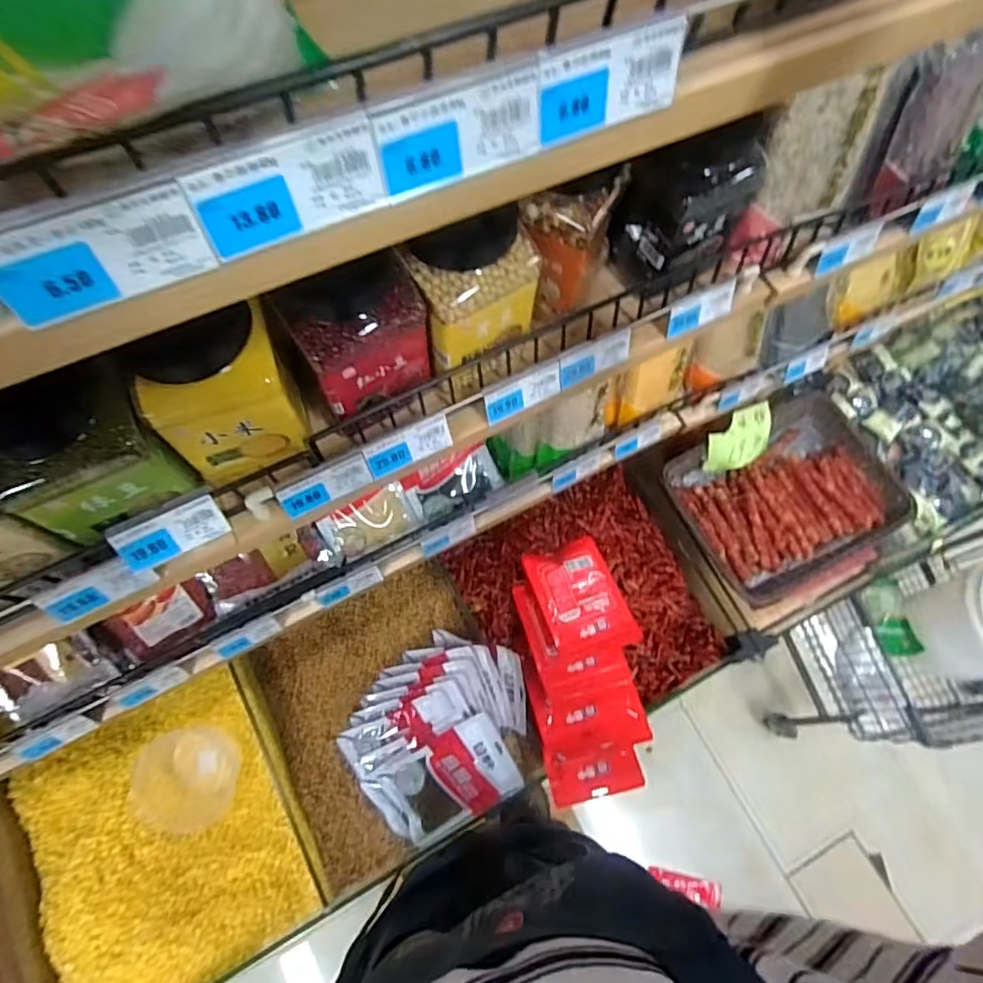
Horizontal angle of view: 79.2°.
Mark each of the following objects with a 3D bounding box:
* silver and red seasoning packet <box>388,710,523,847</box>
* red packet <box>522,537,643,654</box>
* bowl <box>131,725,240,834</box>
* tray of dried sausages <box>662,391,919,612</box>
[{"bbox_3d":[-0.055,0.462,0.969,0.184,0.017,0.135,-24,87,-13],"label":"silver and red seasoning packet"},{"bbox_3d":[0.150,0.180,1.007,0.138,0.033,0.189,-18,71,-9],"label":"red packet"},{"bbox_3d":[-0.500,0.473,0.977,0.153,0.042,0.154,1,69,-2],"label":"bowl"},{"bbox_3d":[0.557,0.007,1.132,0.401,0.074,0.313,-27,72,-12],"label":"tray of dried sausages"}]

